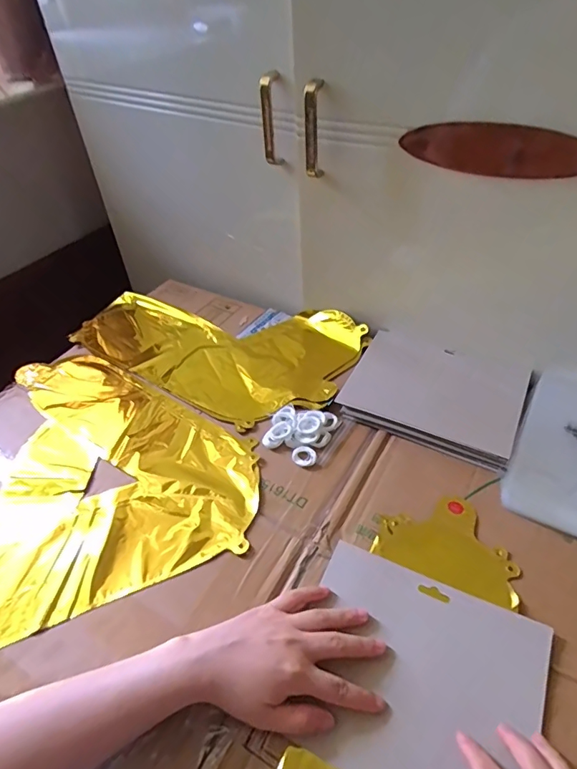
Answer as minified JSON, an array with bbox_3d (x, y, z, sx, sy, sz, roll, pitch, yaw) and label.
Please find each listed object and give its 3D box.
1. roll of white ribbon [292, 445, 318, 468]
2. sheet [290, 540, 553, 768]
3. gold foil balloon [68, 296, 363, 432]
[{"bbox_3d":[0.019,0.082,0.537,0.028,0.005,0.025,12,48,16],"label":"roll of white ribbon"},{"bbox_3d":[0.100,0.235,0.382,0.186,0.006,0.162,16,50,23],"label":"sheet"},{"bbox_3d":[-0.113,-0.057,0.693,0.401,0.030,0.229,17,50,20],"label":"gold foil balloon"}]

